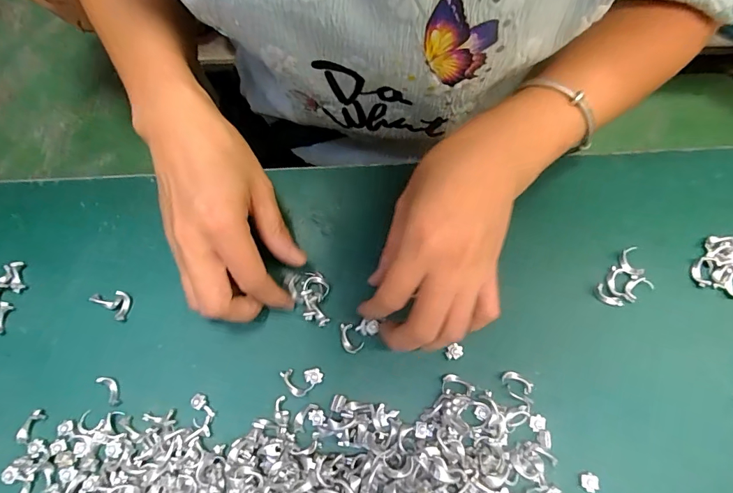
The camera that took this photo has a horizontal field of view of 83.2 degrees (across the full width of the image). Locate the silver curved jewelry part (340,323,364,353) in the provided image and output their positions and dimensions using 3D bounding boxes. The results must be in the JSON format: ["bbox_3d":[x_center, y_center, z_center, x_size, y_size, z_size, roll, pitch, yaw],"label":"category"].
[{"bbox_3d":[-0.011,0.059,0.264,0.012,0.005,0.020,-33,75,-8],"label":"silver curved jewelry part"}]

